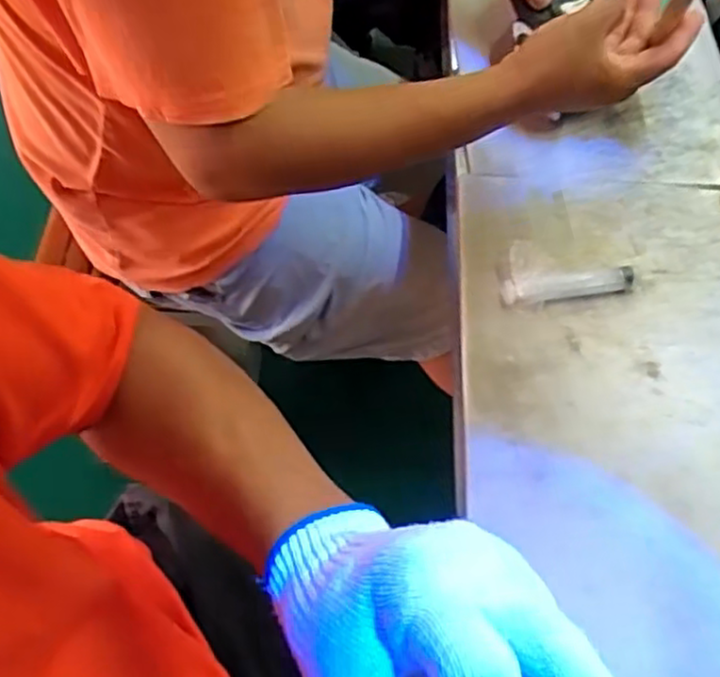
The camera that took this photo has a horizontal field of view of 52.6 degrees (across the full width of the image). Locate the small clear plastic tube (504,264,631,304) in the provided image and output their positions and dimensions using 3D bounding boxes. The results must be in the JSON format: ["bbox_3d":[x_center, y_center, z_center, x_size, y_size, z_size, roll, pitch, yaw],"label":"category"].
[{"bbox_3d":[0.181,-0.045,0.633,0.116,0.016,0.022,-8,59,-8],"label":"small clear plastic tube"}]

